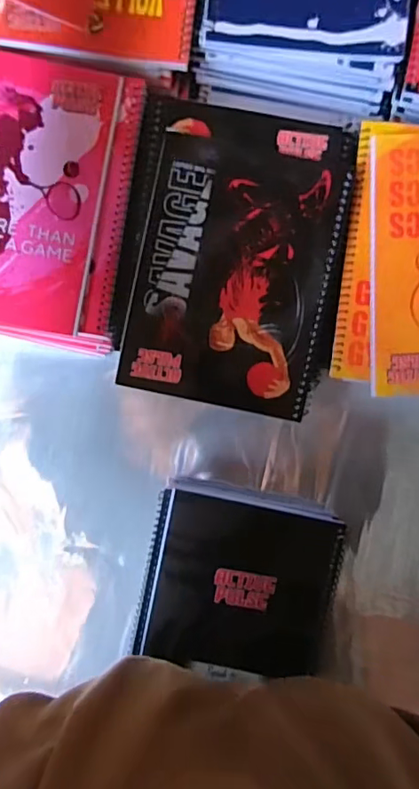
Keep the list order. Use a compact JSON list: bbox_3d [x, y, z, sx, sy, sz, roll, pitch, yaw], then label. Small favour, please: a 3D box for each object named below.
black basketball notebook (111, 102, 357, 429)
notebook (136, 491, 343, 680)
[{"bbox_3d":[0.021,-0.104,0.399,0.145,0.009,0.223,10,92,-1],"label":"black basketball notebook"},{"bbox_3d":[0.024,0.165,0.439,0.156,0.009,0.145,12,92,-1],"label":"notebook"}]

